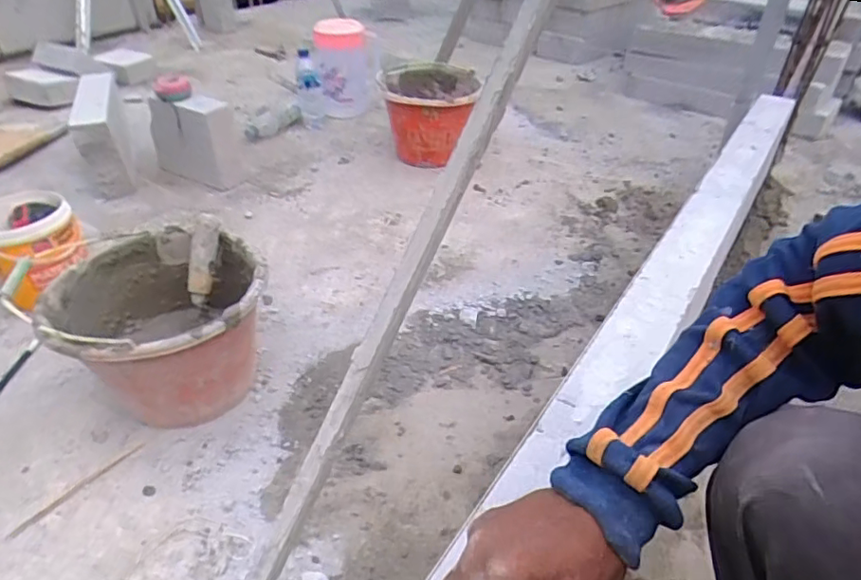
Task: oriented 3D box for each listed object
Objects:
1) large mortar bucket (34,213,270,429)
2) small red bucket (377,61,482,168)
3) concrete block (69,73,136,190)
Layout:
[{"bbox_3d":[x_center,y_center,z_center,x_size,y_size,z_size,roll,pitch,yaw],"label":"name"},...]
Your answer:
[{"bbox_3d":[-0.367,0.064,0.797,0.260,0.219,0.263,0,37,0],"label":"large mortar bucket"},{"bbox_3d":[-0.004,-0.457,1.474,0.241,0.216,0.279,-7,38,-8],"label":"small red bucket"},{"bbox_3d":[-0.812,-0.381,1.385,0.097,0.202,0.379,-16,40,-20],"label":"concrete block"}]

